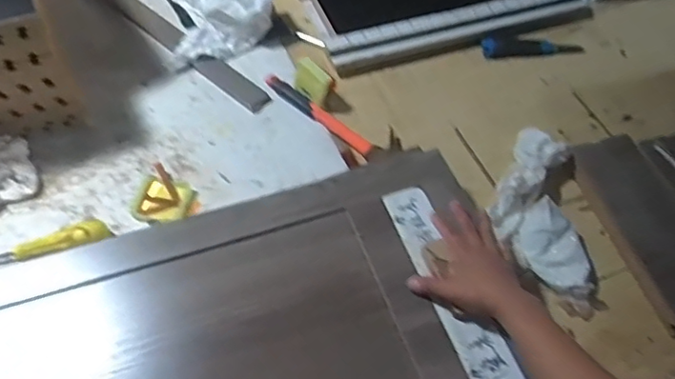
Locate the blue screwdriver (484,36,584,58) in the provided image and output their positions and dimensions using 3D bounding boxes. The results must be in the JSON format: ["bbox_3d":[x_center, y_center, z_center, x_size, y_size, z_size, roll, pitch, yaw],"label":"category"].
[{"bbox_3d":[0.353,-0.255,1.047,0.180,0.030,0.027,3,56,-1],"label":"blue screwdriver"}]

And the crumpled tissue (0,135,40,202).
[{"bbox_3d":[-0.482,-0.022,0.794,0.114,0.050,0.102,-12,58,-11],"label":"crumpled tissue"}]

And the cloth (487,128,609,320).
[{"bbox_3d":[0.286,0.032,0.809,0.120,0.055,0.286,0,57,-4],"label":"cloth"}]

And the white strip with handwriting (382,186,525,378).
[{"bbox_3d":[0.133,0.113,0.680,0.056,0.011,0.281,-18,60,-10],"label":"white strip with handwriting"}]

